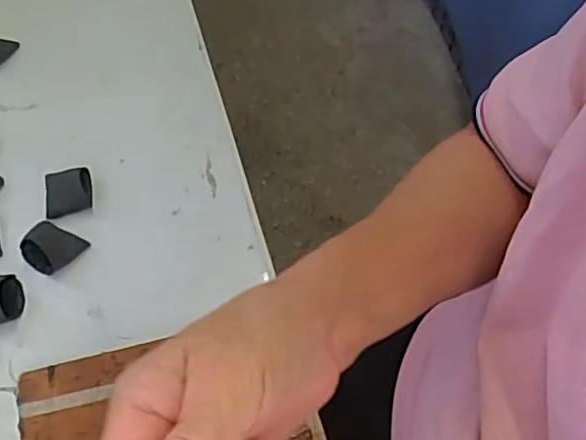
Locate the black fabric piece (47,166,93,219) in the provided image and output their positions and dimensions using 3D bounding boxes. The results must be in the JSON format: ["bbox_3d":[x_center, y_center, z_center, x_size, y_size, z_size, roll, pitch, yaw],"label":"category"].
[{"bbox_3d":[-0.177,-0.024,0.500,0.036,0.013,0.041,-11,61,-9],"label":"black fabric piece"}]

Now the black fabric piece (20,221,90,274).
[{"bbox_3d":[-0.181,0.018,0.470,0.043,0.020,0.036,24,61,11],"label":"black fabric piece"}]

